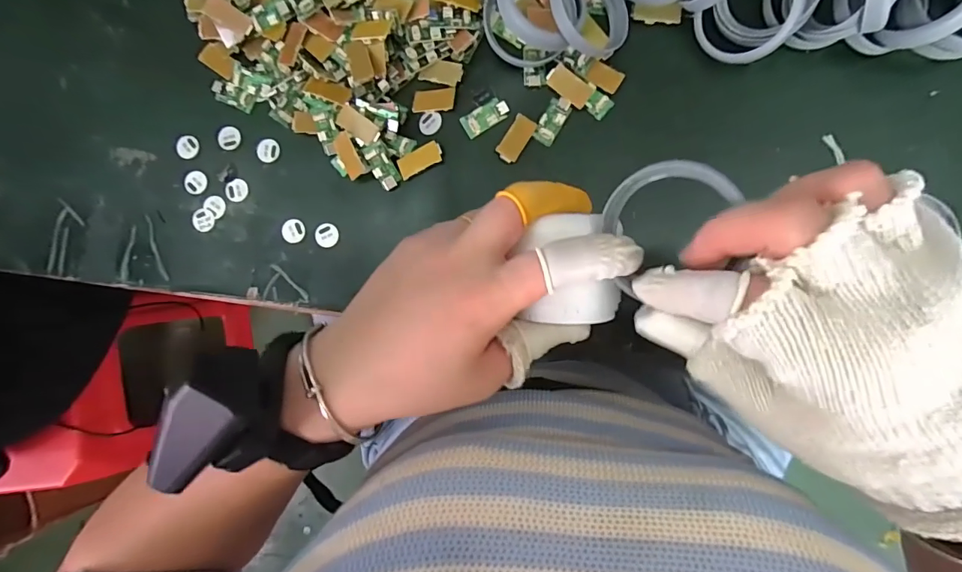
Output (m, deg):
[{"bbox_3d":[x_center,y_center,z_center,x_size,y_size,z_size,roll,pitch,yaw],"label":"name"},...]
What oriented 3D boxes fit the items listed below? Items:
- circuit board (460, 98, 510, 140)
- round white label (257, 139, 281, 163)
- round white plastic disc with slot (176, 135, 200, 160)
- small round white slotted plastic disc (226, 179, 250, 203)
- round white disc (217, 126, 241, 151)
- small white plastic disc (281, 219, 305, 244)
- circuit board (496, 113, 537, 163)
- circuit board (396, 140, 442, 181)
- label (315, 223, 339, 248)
[{"bbox_3d":[0.003,-0.115,0.316,0.033,0.008,0.016,-35,86,6],"label":"circuit board"},{"bbox_3d":[-0.157,-0.100,0.345,0.016,0.004,0.017,0,90,7],"label":"round white label"},{"bbox_3d":[-0.220,-0.104,0.349,0.017,0.004,0.017,0,84,-5],"label":"round white plastic disc with slot"},{"bbox_3d":[-0.182,-0.071,0.346,0.018,0.004,0.017,0,90,7],"label":"small round white slotted plastic disc"},{"bbox_3d":[-0.187,-0.109,0.344,0.018,0.004,0.017,26,93,6],"label":"round white disc"},{"bbox_3d":[-0.136,-0.040,0.337,0.016,0.004,0.017,0,90,7],"label":"small white plastic disc"},{"bbox_3d":[0.024,-0.100,0.317,0.015,0.004,0.032,31,94,6],"label":"circuit board"},{"bbox_3d":[-0.042,-0.087,0.320,0.032,0.004,0.016,-24,78,14],"label":"circuit board"},{"bbox_3d":[-0.111,-0.036,0.336,0.017,0.004,0.017,0,90,7],"label":"label"}]

